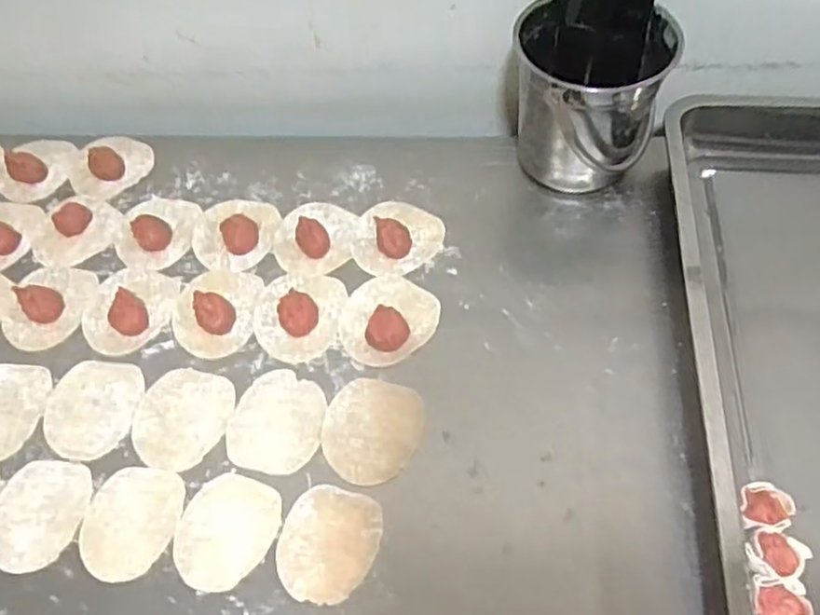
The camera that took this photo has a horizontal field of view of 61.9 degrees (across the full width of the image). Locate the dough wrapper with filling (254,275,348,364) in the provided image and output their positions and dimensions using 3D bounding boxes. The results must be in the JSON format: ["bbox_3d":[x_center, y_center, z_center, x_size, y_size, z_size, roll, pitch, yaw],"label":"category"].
[{"bbox_3d":[-0.096,0.002,0.579,0.075,0.022,0.084,9,58,7],"label":"dough wrapper with filling"}]

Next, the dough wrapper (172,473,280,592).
[{"bbox_3d":[-0.133,0.160,0.492,0.069,0.004,0.078,21,61,14],"label":"dough wrapper"}]

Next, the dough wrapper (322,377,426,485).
[{"bbox_3d":[-0.030,0.093,0.528,0.074,0.004,0.082,15,59,11],"label":"dough wrapper"}]

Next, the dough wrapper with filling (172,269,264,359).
[{"bbox_3d":[-0.170,0.000,0.589,0.072,0.018,0.084,3,58,4],"label":"dough wrapper with filling"}]

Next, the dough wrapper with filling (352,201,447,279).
[{"bbox_3d":[-0.016,-0.070,0.619,0.082,0.019,0.081,-1,58,1],"label":"dough wrapper with filling"}]

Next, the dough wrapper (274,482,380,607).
[{"bbox_3d":[-0.059,0.167,0.485,0.068,0.004,0.077,16,59,11],"label":"dough wrapper"}]

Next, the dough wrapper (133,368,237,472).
[{"bbox_3d":[-0.181,0.087,0.541,0.075,0.004,0.081,-1,58,1],"label":"dough wrapper"}]

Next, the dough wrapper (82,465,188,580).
[{"bbox_3d":[-0.204,0.156,0.501,0.069,0.004,0.080,7,58,6],"label":"dough wrapper"}]

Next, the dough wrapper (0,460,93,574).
[{"bbox_3d":[-0.277,0.152,0.507,0.071,0.004,0.080,4,58,4],"label":"dough wrapper"}]

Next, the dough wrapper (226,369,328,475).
[{"bbox_3d":[-0.105,0.090,0.540,0.072,0.004,0.083,7,58,6],"label":"dough wrapper"}]

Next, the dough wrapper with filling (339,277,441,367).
[{"bbox_3d":[-0.020,0.007,0.575,0.076,0.015,0.082,-1,58,1],"label":"dough wrapper with filling"}]

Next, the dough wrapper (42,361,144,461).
[{"bbox_3d":[-0.257,0.081,0.554,0.075,0.005,0.083,4,58,4],"label":"dough wrapper"}]

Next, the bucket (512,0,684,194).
[{"bbox_3d":[0.152,-0.175,0.613,0.127,0.137,0.121,-1,58,1],"label":"bucket"}]

